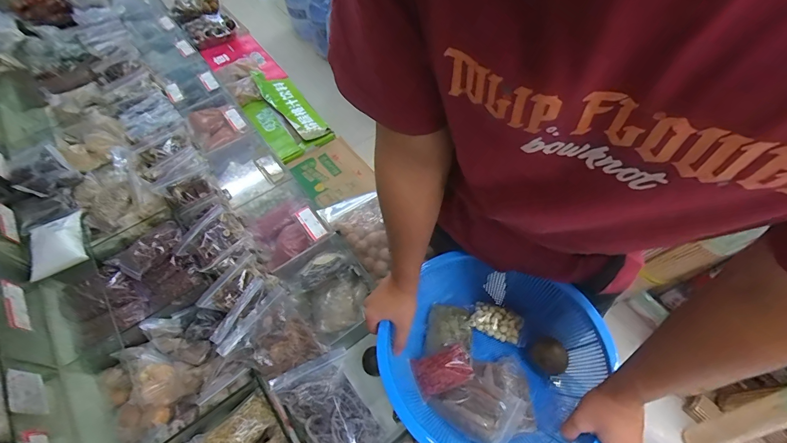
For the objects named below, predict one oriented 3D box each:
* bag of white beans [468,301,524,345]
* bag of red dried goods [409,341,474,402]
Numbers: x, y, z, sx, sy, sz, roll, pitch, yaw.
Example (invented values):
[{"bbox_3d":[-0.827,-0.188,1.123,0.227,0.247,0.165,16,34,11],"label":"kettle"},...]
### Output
[{"bbox_3d":[0.188,0.182,0.645,0.088,0.023,0.054,24,62,15],"label":"bag of white beans"},{"bbox_3d":[0.084,0.250,0.601,0.100,0.018,0.065,-21,61,-11],"label":"bag of red dried goods"}]

